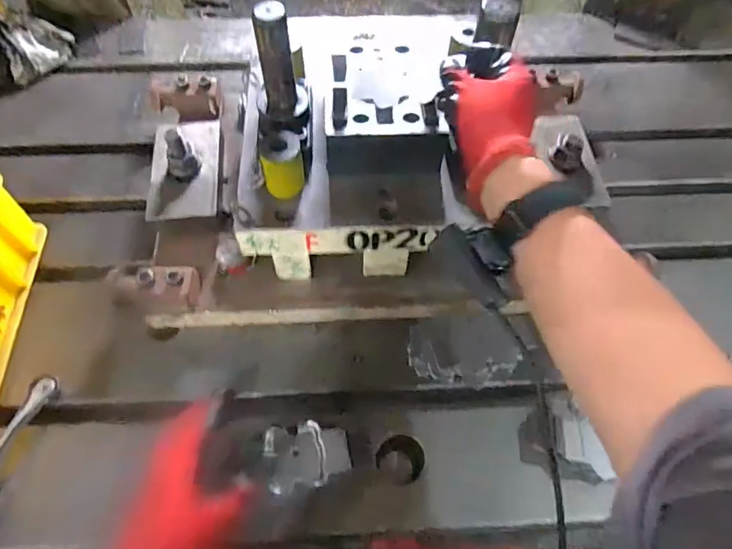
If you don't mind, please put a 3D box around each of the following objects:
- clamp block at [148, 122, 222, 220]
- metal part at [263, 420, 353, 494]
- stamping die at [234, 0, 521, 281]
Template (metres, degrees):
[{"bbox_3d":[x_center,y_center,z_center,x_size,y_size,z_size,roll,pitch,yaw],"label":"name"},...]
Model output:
[{"bbox_3d":[-0.217,-0.141,0.583,0.081,0.066,0.150,-5,59,-4],"label":"clamp block"},{"bbox_3d":[-0.057,0.180,0.496,0.080,0.025,0.057,-9,60,-7],"label":"metal part"},{"bbox_3d":[0.007,-0.158,0.539,0.261,0.212,0.248,3,59,0],"label":"stamping die"}]

